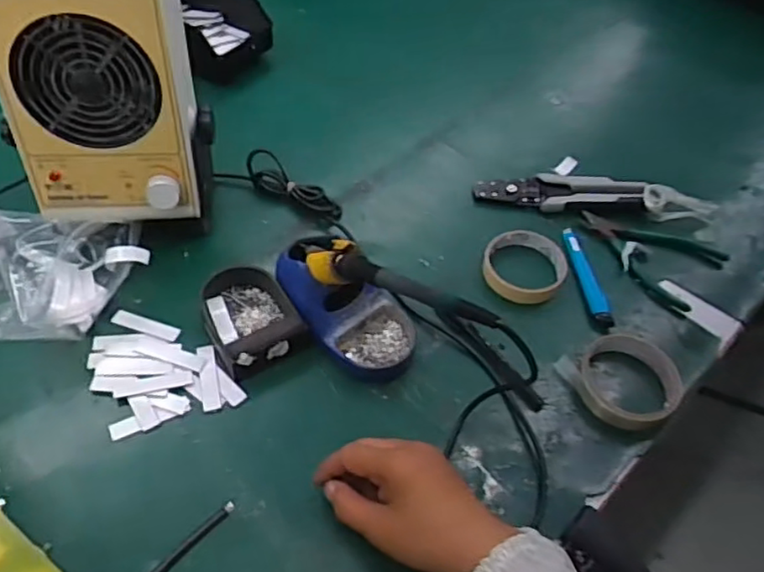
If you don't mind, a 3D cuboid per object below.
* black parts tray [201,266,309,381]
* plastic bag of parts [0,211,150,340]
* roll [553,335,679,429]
[{"bbox_3d":[-0.125,0.023,0.595,0.076,0.031,0.117,-23,58,-21],"label":"black parts tray"},{"bbox_3d":[-0.335,-0.012,0.583,0.228,0.061,0.114,-7,54,-11],"label":"plastic bag of parts"},{"bbox_3d":[0.224,0.083,0.588,0.096,0.027,0.091,3,53,-3],"label":"roll"}]

